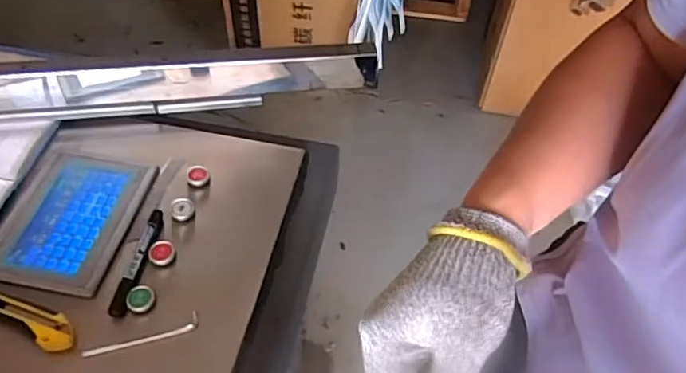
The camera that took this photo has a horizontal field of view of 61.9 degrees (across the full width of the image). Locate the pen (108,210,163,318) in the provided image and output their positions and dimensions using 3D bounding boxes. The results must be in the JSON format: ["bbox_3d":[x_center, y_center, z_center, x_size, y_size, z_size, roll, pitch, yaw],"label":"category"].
[{"bbox_3d":[-0.233,0.086,0.652,0.023,0.016,0.133,5,53,2],"label":"pen"}]

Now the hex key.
[{"bbox_3d":[-0.210,0.160,0.600,0.117,0.004,0.020,-19,56,-16],"label":"hex key"}]

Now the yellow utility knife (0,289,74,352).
[{"bbox_3d":[-0.350,0.131,0.604,0.157,0.019,0.035,21,55,13],"label":"yellow utility knife"}]

